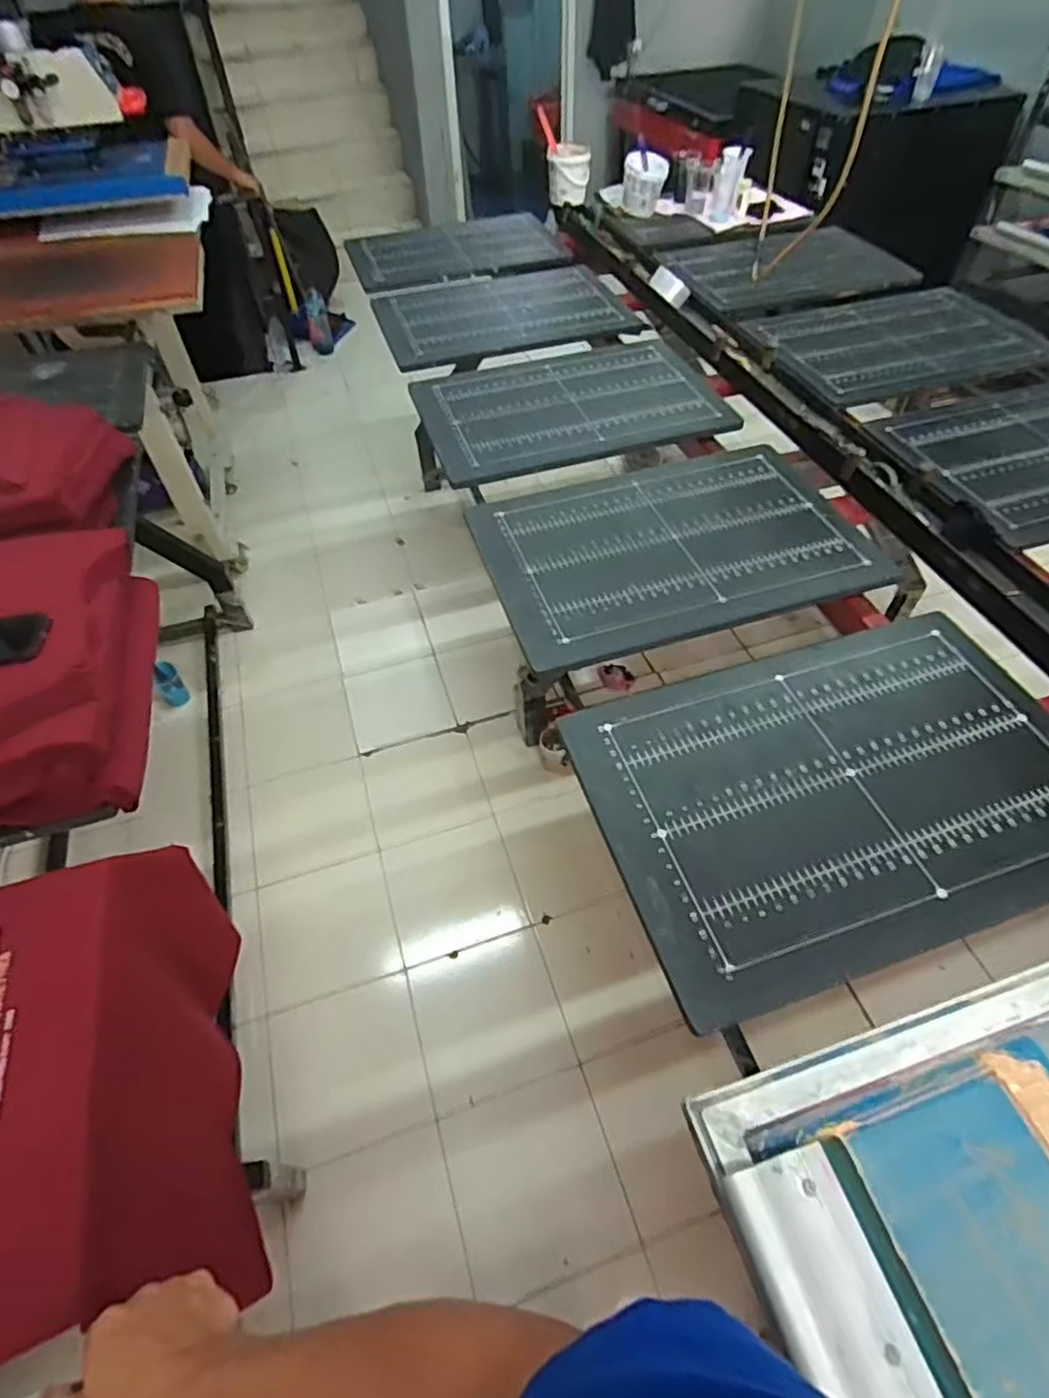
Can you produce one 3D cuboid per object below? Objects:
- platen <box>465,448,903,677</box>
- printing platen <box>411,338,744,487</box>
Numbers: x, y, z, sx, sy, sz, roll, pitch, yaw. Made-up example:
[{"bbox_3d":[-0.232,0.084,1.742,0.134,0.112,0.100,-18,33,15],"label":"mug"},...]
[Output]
[{"bbox_3d":[0.248,-0.276,1.109,0.637,0.016,0.429,-18,53,-13],"label":"platen"},{"bbox_3d":[0.089,-0.635,1.375,0.600,0.024,0.440,-14,52,-10],"label":"printing platen"}]

